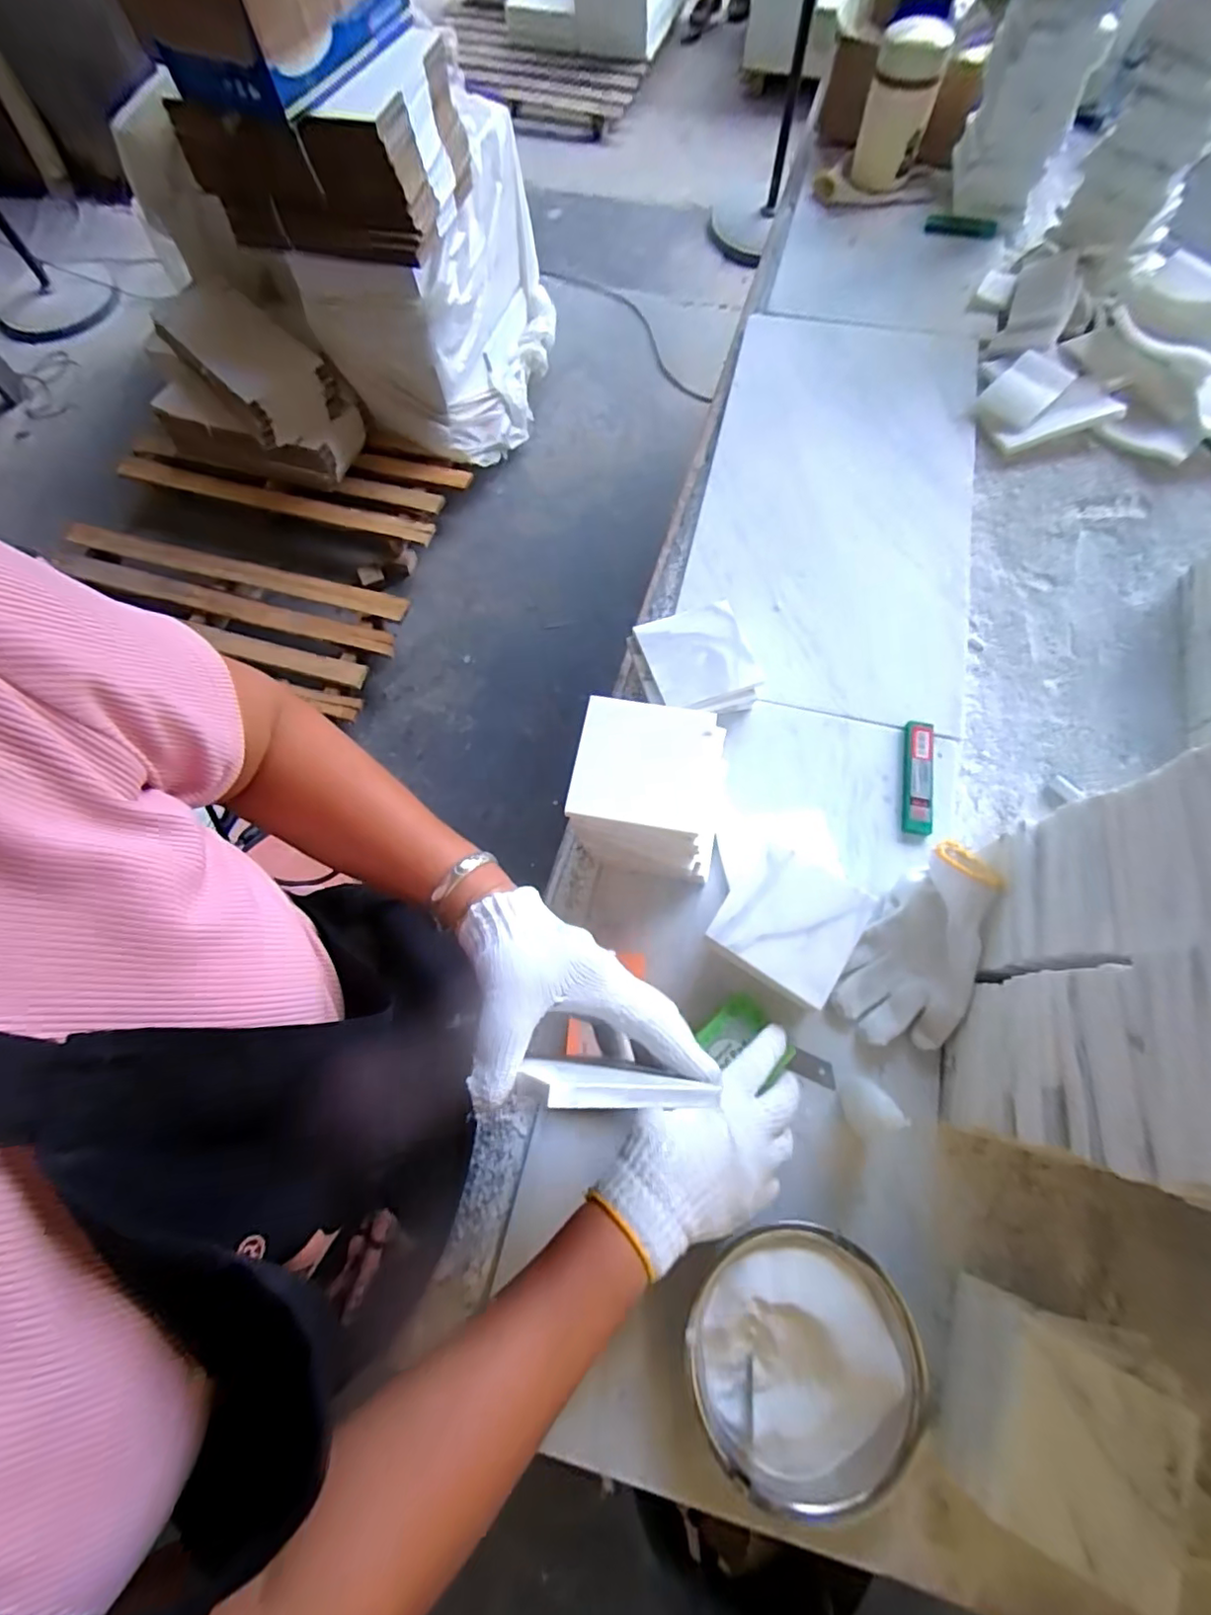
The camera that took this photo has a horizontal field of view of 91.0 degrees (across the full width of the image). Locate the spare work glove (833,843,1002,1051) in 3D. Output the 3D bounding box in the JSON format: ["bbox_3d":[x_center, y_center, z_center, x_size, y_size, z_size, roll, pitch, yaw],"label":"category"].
[{"bbox_3d":[0.257,0.111,0.469,0.076,0.089,0.164,28,75,11],"label":"spare work glove"}]

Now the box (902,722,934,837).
[{"bbox_3d":[0.294,-0.029,0.559,0.027,0.007,0.113,9,72,6],"label":"box"}]

